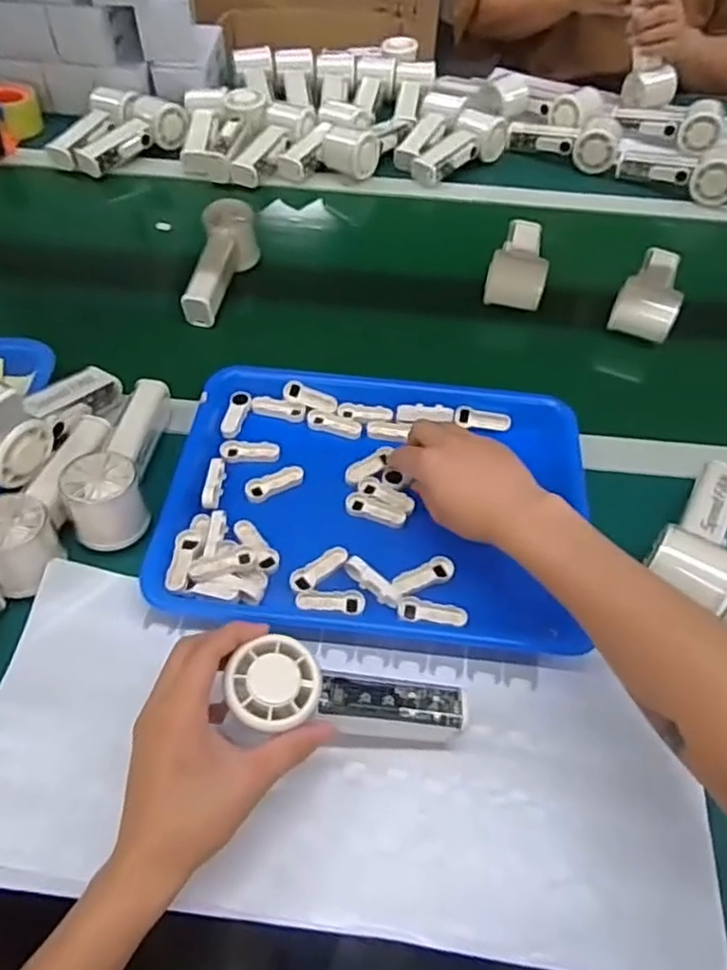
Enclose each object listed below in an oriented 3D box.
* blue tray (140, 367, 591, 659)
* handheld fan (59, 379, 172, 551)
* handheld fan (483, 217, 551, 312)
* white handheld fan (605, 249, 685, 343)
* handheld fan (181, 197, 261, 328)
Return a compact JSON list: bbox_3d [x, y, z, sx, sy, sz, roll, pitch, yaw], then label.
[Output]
[{"bbox_3d":[0.012,0.006,0.540,0.330,0.031,0.242,6,52,2],"label":"blue tray"},{"bbox_3d":[-0.194,-0.025,0.531,0.052,0.060,0.146,4,52,1],"label":"handheld fan"},{"bbox_3d":[0.175,-0.254,0.738,0.060,0.063,0.156,11,53,6],"label":"handheld fan"},{"bbox_3d":[0.317,-0.216,0.710,0.065,0.061,0.155,24,55,15],"label":"white handheld fan"},{"bbox_3d":[-0.154,-0.241,0.694,0.049,0.067,0.142,8,52,3],"label":"handheld fan"}]

